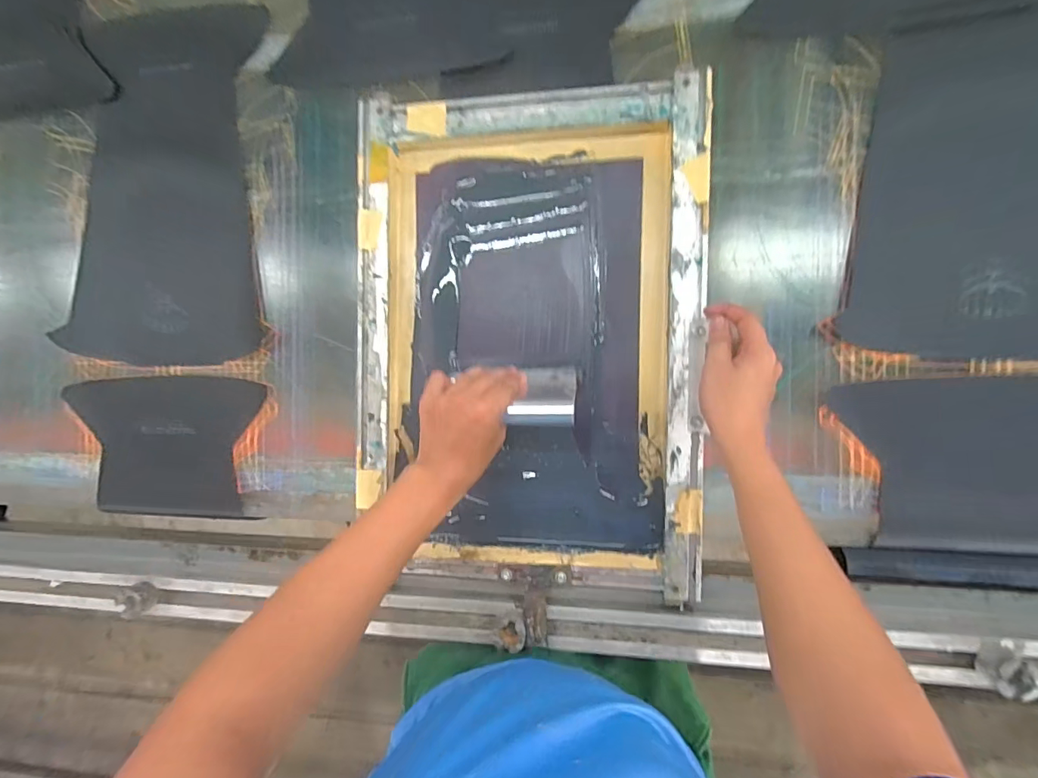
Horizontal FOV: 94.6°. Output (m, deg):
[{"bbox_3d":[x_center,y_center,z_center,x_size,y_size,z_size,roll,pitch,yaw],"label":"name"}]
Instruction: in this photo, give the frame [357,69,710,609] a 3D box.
[{"bbox_3d":[0.006,-0.057,0.547,0.386,0.043,0.540,1,94,8],"label":"frame"}]

